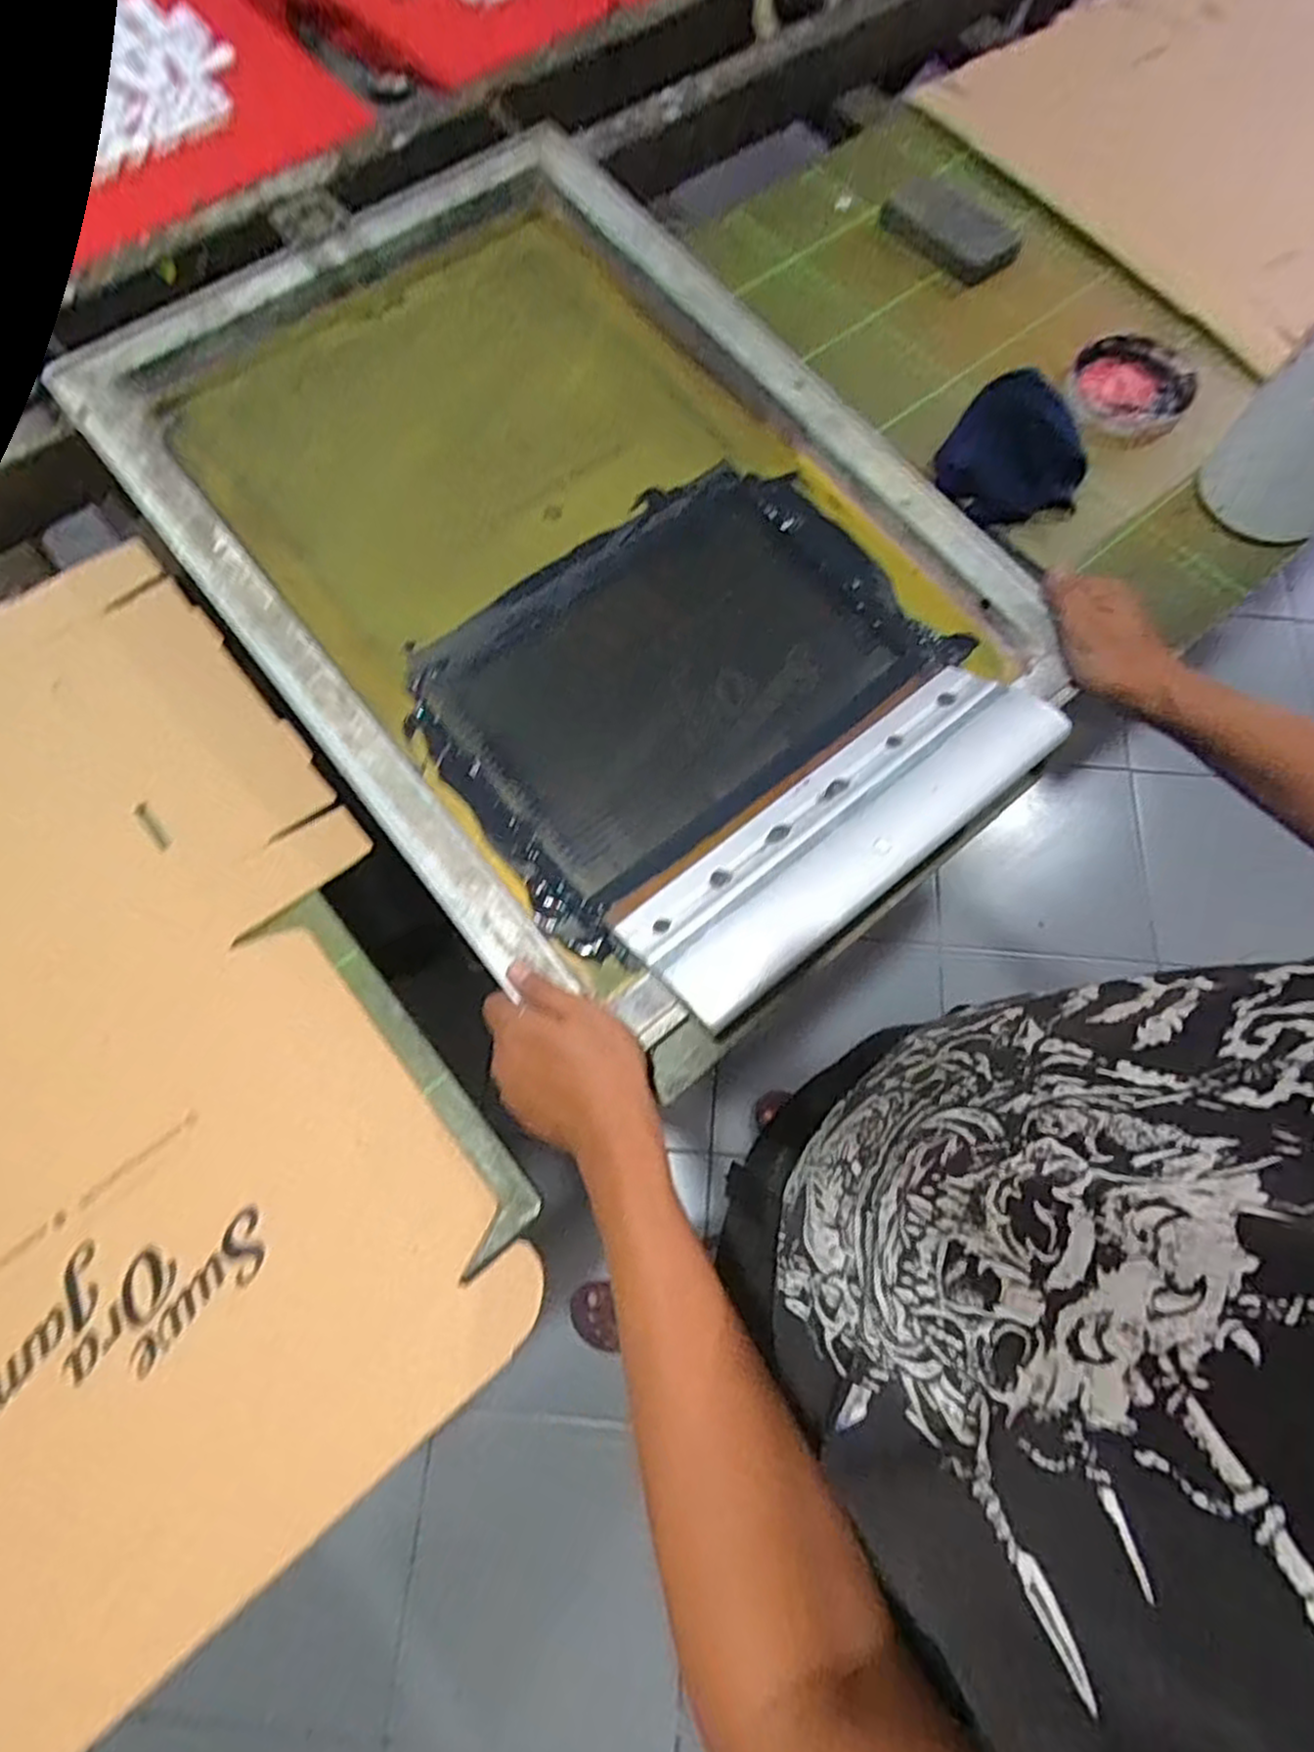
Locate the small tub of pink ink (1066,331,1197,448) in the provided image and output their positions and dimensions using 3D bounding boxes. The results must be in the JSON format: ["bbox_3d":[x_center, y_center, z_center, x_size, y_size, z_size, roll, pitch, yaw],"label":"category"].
[{"bbox_3d":[0.414,-0.428,0.676,0.098,0.022,0.101,0,69,1],"label":"small tub of pink ink"}]

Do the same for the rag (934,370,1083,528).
[{"bbox_3d":[0.296,-0.345,0.634,0.106,0.028,0.157,32,73,12],"label":"rag"}]

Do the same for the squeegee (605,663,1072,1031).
[{"bbox_3d":[0.117,-0.030,0.497,0.298,0.030,0.108,-39,56,-12],"label":"squeegee"}]

